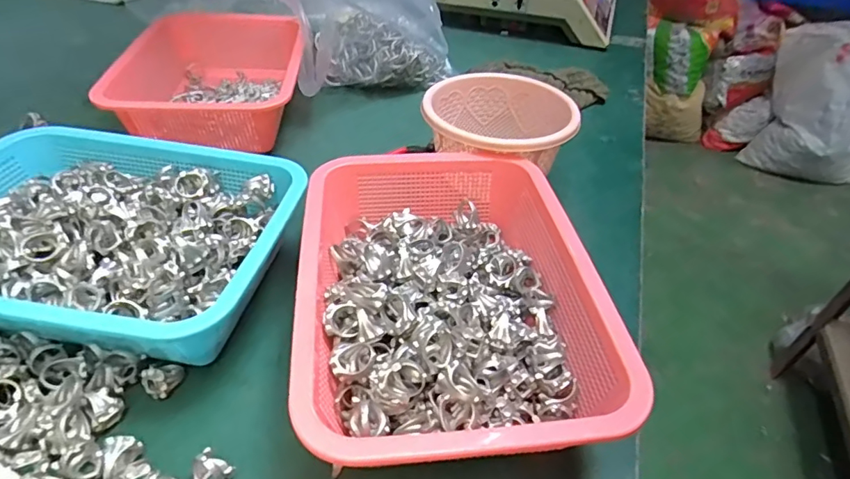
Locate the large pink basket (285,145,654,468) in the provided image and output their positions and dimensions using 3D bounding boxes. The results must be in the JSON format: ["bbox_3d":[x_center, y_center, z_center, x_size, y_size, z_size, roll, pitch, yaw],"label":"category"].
[{"bbox_3d":[0.011,0.040,0.366,0.196,0.078,0.266,-2,40,-8],"label":"large pink basket"}]

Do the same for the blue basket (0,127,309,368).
[{"bbox_3d":[-0.240,0.000,0.386,0.273,0.066,0.202,10,41,4],"label":"blue basket"}]

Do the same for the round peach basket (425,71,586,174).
[{"bbox_3d":[0.069,-0.101,0.511,0.141,0.082,0.131,3,40,-2],"label":"round peach basket"}]

